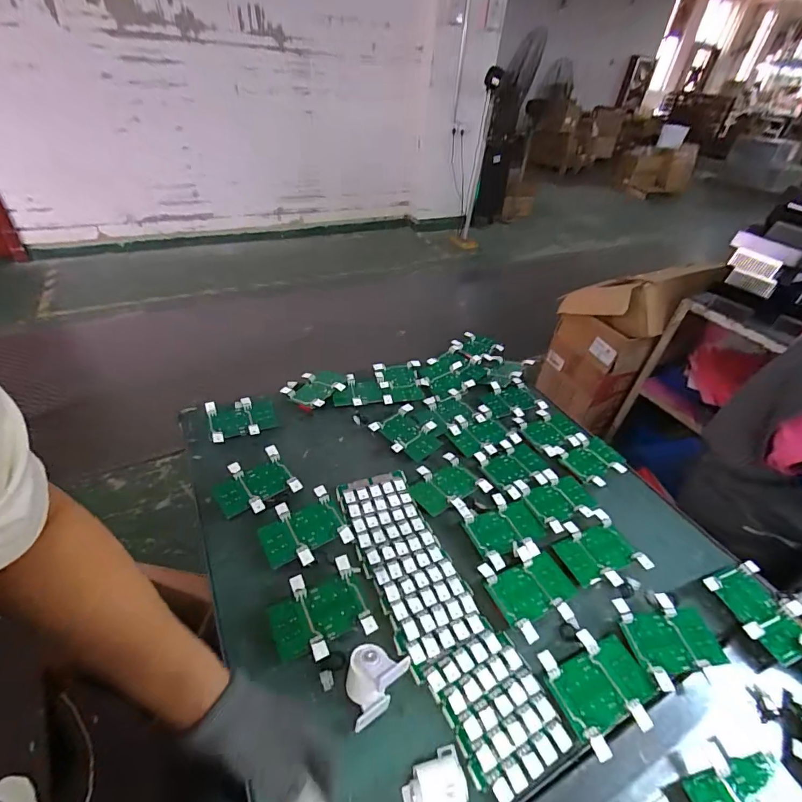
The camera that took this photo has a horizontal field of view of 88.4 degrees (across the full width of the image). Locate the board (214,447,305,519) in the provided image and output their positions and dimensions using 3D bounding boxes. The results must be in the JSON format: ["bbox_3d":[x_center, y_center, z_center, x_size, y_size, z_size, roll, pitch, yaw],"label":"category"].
[{"bbox_3d":[-0.240,0.135,0.676,0.116,0.017,0.103,-25,50,-29],"label":"board"}]

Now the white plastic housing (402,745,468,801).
[{"bbox_3d":[0.035,0.388,0.417,0.063,0.042,0.054,-7,43,-13],"label":"white plastic housing"}]

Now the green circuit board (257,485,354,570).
[{"bbox_3d":[-0.149,0.197,0.628,0.117,0.024,0.106,-23,49,-27],"label":"green circuit board"}]

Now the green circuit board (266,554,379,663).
[{"bbox_3d":[-0.105,0.276,0.541,0.125,0.022,0.106,-17,46,-23],"label":"green circuit board"}]

